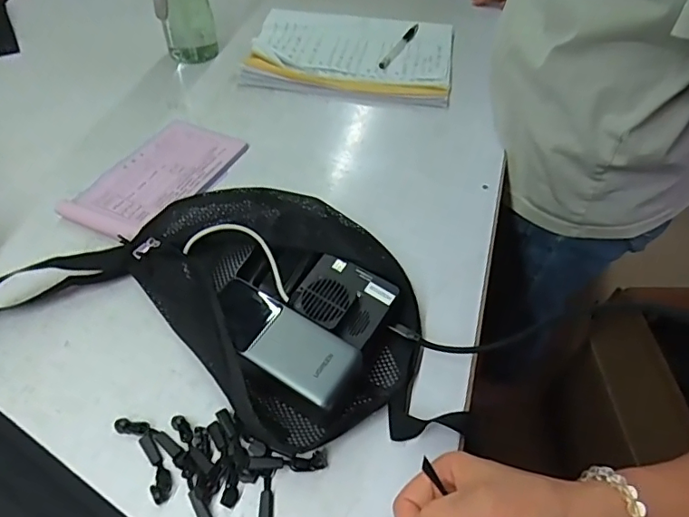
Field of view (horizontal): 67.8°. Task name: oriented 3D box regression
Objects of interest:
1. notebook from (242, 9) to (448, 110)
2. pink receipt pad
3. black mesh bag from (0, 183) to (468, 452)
[{"bbox_3d":[0.012,-0.305,0.760,0.288,0.024,0.202,8,50,4],"label":"notebook"},{"bbox_3d":[-0.206,-0.092,0.572,0.109,0.010,0.188,22,53,16],"label":"pink receipt pad"},{"bbox_3d":[-0.127,0.023,0.449,0.403,0.053,0.243,7,50,4],"label":"black mesh bag"}]

